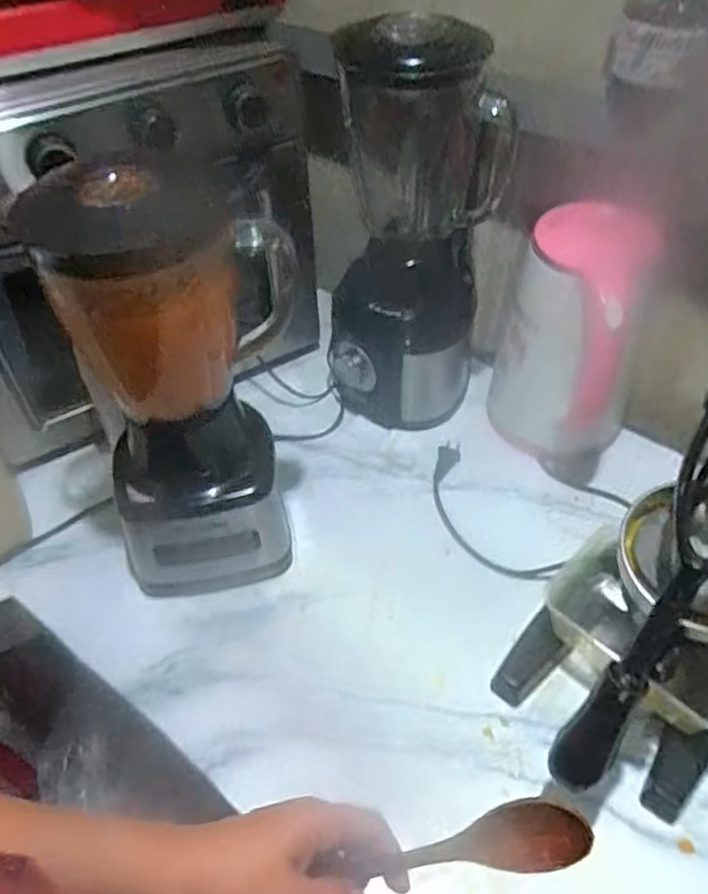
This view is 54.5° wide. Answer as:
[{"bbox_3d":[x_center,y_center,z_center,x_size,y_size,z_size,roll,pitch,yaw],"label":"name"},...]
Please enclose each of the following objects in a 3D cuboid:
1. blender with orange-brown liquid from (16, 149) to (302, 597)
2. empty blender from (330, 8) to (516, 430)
[{"bbox_3d":[-0.138,-0.049,0.623,0.168,0.400,0.184,-2,47,3],"label":"blender with orange-brown liquid"},{"bbox_3d":[0.061,-0.224,0.759,0.187,0.412,0.181,-3,47,2],"label":"empty blender"}]

